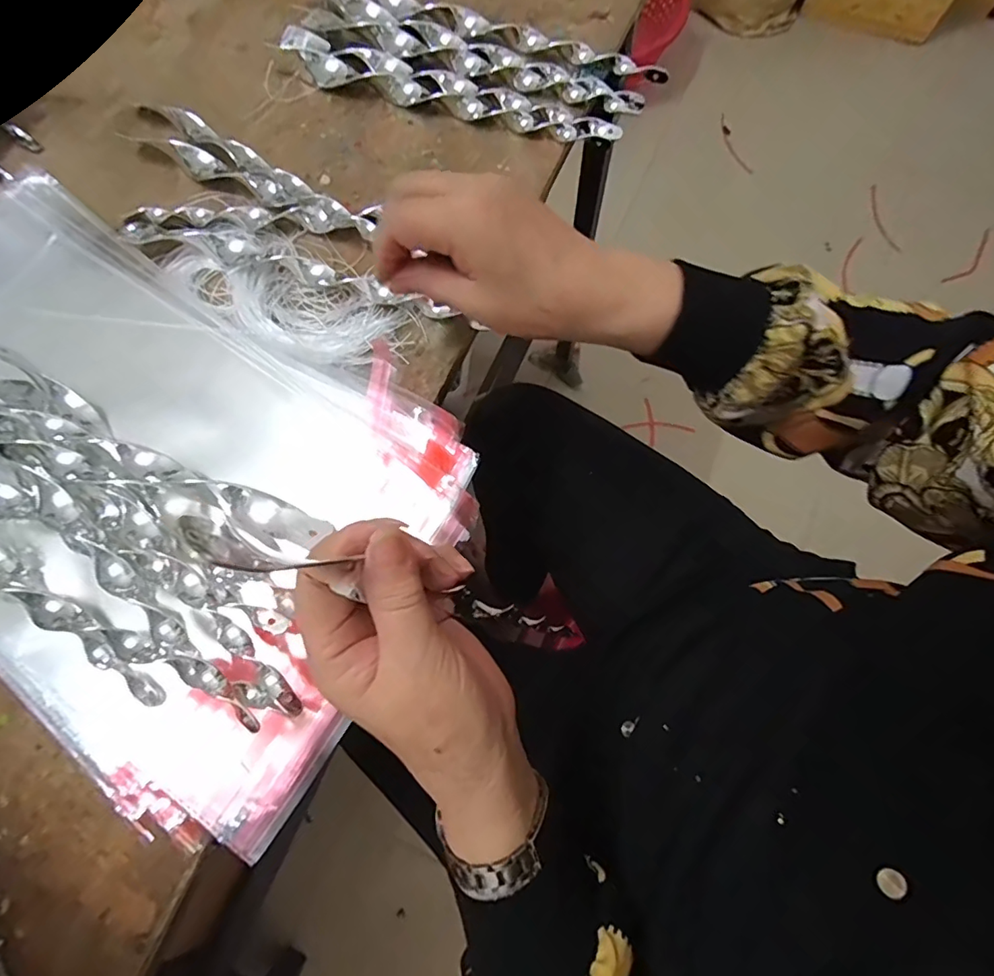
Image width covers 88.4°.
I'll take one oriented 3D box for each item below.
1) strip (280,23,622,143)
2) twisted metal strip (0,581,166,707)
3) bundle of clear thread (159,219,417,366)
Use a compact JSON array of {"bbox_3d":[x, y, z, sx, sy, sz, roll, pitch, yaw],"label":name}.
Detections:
[{"bbox_3d":[-0.042,-0.315,0.406,0.279,0.015,0.035,20,75,8],"label":"strip"},{"bbox_3d":[-0.282,0.058,0.289,0.226,0.018,0.027,24,75,9],"label":"twisted metal strip"},{"bbox_3d":[-0.153,-0.139,0.361,0.170,0.009,0.077,35,77,11],"label":"bundle of clear thread"}]

